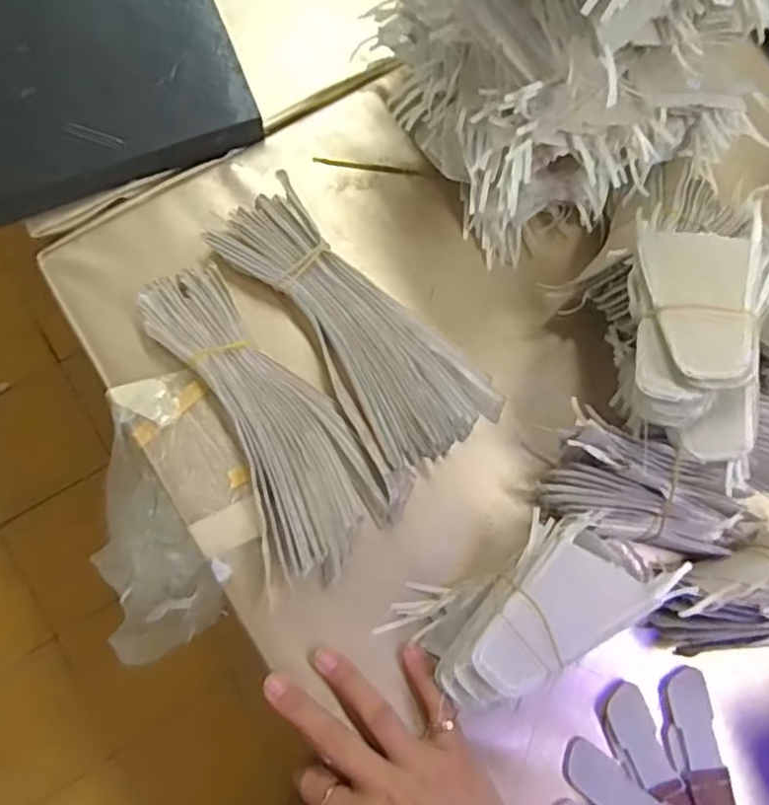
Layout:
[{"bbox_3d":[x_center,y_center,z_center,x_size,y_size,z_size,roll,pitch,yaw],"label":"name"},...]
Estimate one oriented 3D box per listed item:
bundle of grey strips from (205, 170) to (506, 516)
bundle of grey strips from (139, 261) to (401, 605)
[{"bbox_3d":[-0.025,-0.048,0.439,0.087,0.024,0.208,-40,83,-11],"label":"bundle of grey strips"},{"bbox_3d":[-0.070,0.005,0.422,0.086,0.027,0.201,-25,80,-9],"label":"bundle of grey strips"}]

